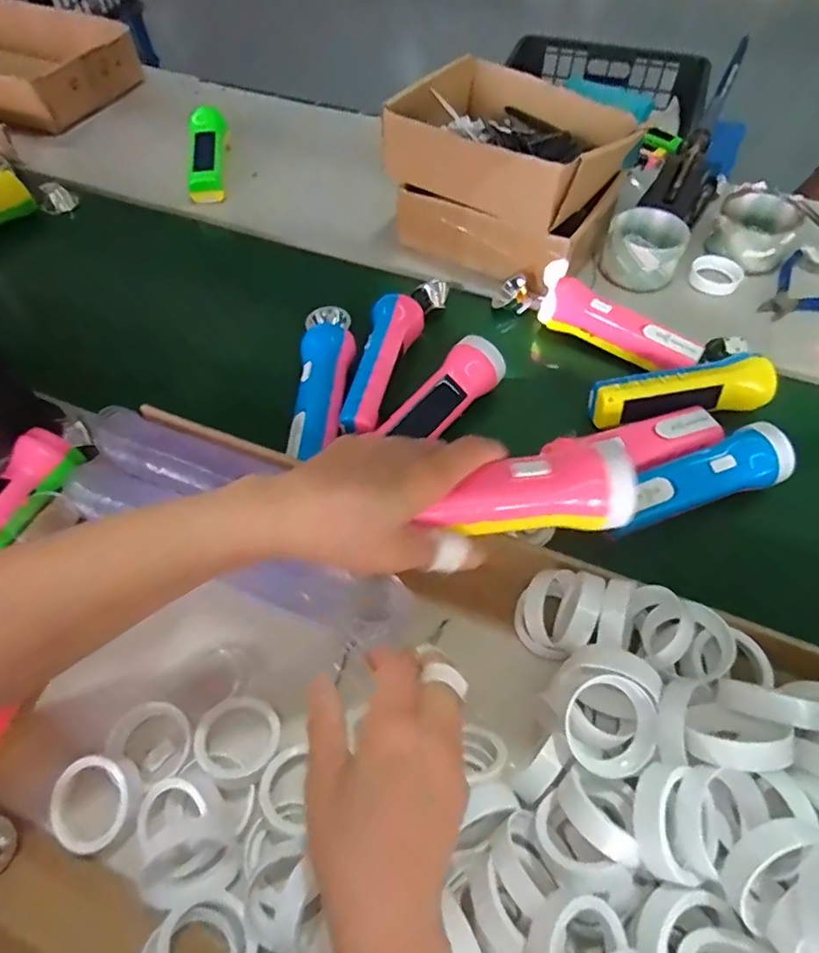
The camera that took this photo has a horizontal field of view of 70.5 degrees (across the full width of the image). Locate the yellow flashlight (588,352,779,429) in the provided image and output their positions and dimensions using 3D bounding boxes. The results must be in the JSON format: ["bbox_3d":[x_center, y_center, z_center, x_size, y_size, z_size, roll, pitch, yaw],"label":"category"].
[{"bbox_3d":[0.242,-0.072,0.526,0.167,0.047,0.038,-9,57,-4],"label":"yellow flashlight"}]

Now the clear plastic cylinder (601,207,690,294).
[{"bbox_3d":[0.259,-0.251,0.640,0.080,0.047,0.086,21,60,14],"label":"clear plastic cylinder"}]

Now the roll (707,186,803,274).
[{"bbox_3d":[0.386,-0.276,0.651,0.081,0.045,0.092,26,61,16],"label":"roll"}]

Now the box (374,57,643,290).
[{"bbox_3d":[0.116,-0.351,0.649,0.226,0.132,0.223,28,62,18],"label":"box"}]

